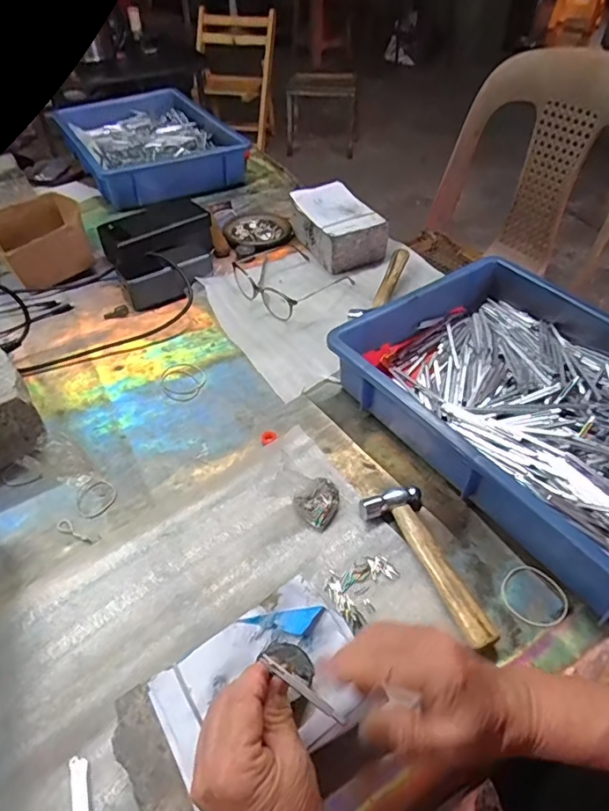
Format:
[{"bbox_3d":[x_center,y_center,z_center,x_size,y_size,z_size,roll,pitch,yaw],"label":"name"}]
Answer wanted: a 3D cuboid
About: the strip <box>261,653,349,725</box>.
[{"bbox_3d":[-0.001,0.163,0.296,0.058,0.004,0.006,32,54,18],"label":"strip"}]

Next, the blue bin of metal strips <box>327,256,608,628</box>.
[{"bbox_3d":[0.262,0.014,0.532,0.278,0.080,0.428,-28,52,-24],"label":"blue bin of metal strips"}]

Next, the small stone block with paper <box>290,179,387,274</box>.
[{"bbox_3d":[0.049,-0.291,0.827,0.096,0.072,0.153,-23,50,-21],"label":"small stone block with paper"}]

